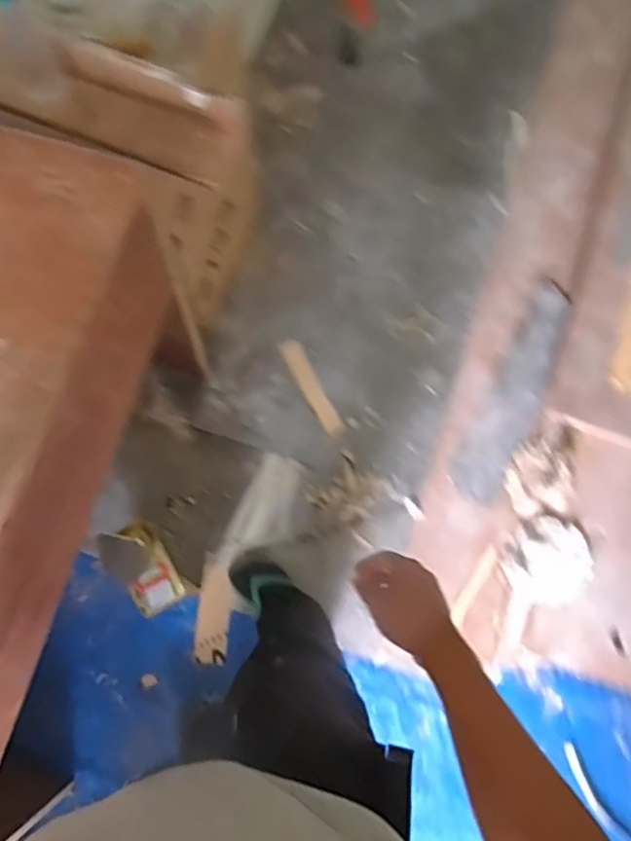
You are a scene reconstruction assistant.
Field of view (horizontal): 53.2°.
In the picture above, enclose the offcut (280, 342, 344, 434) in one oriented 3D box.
[{"bbox_3d":[-0.010,-0.081,1.502,0.052,0.016,0.249,-26,78,-6],"label":"offcut"}]

